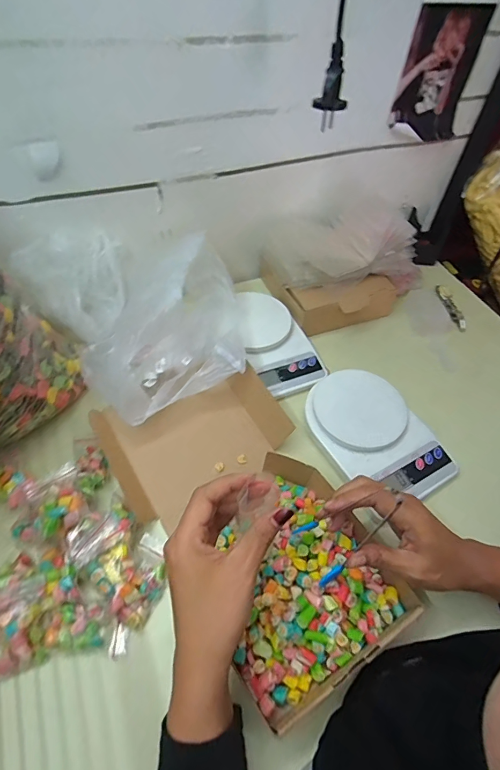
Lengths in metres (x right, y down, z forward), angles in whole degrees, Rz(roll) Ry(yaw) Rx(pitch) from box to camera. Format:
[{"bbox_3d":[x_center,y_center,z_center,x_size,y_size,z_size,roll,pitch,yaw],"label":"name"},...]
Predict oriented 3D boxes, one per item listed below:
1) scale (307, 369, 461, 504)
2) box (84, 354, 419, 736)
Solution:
[{"bbox_3d":[0.149,0.055,0.497,0.116,0.032,0.172,-26,58,-22],"label":"scale"},{"bbox_3d":[-0.004,0.118,0.437,0.187,0.059,0.348,-28,56,-22],"label":"box"}]

